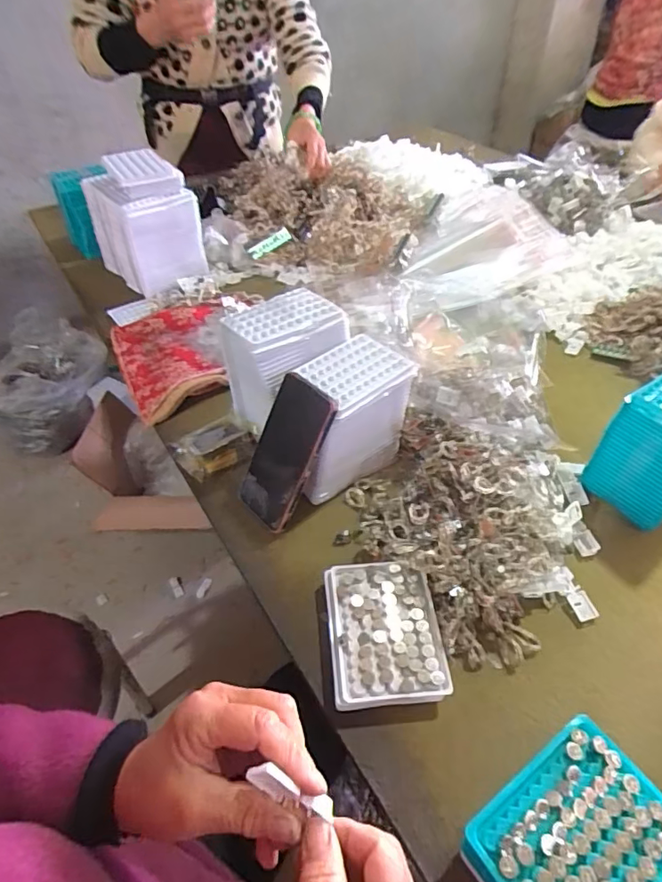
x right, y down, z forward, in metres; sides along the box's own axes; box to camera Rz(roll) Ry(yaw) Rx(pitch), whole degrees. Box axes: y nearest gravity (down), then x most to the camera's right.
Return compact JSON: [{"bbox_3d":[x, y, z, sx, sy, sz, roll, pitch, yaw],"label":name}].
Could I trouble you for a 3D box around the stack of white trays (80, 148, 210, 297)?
[{"bbox_3d":[-0.331,-0.393,0.912,0.135,0.177,0.173,-33,54,-26],"label":"stack of white trays"}]

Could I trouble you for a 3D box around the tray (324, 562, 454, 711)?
[{"bbox_3d":[0.049,0.178,0.483,0.100,0.025,0.129,-5,46,-3],"label":"tray"}]

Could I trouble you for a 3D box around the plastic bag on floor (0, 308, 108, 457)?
[{"bbox_3d":[-0.892,-0.202,1.631,0.339,0.246,0.421,-20,49,-17],"label":"plastic bag on floor"}]

